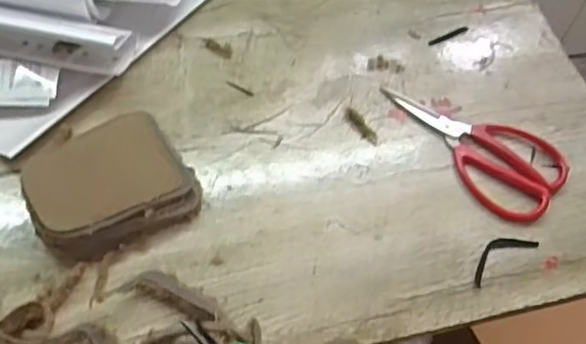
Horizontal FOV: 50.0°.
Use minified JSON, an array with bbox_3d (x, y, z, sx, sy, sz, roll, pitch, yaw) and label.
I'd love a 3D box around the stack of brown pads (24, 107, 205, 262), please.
[{"bbox_3d":[-0.154,0.012,0.530,0.130,0.046,0.104,-28,64,-19],"label":"stack of brown pads"}]

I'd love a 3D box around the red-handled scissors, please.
[{"bbox_3d":[0.170,-0.028,0.608,0.185,0.006,0.092,37,63,18],"label":"red-handled scissors"}]

